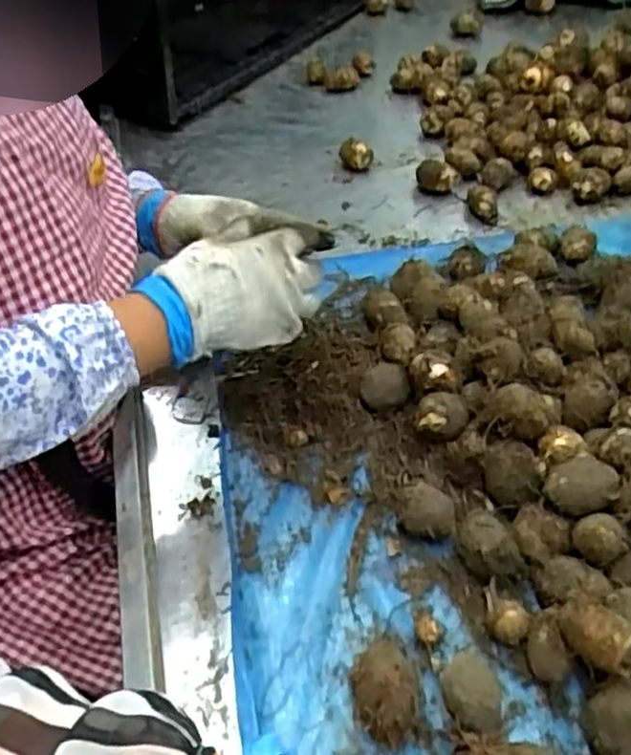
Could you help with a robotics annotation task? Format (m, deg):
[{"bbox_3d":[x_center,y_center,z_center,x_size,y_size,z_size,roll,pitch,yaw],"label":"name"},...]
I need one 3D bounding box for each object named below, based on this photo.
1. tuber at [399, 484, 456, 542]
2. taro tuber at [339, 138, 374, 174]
[{"bbox_3d":[0.083,0.102,0.549,0.041,0.029,0.034,9,47,15],"label":"tuber"},{"bbox_3d":[0.053,-0.289,0.955,0.042,0.035,0.041,-4,44,2],"label":"taro tuber"}]

